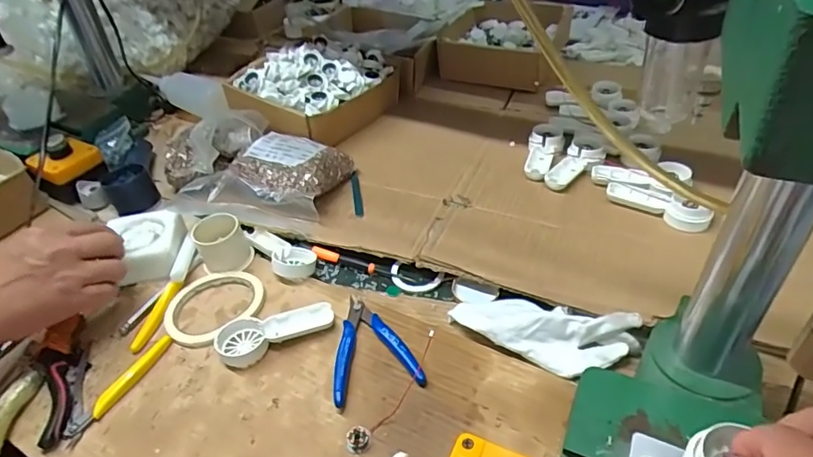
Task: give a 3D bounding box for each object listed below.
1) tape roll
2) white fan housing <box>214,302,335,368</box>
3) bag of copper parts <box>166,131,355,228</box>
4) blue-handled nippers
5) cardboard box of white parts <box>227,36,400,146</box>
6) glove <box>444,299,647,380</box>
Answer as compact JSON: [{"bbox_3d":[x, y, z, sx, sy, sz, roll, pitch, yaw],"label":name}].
[{"bbox_3d":[-0.202,0.080,0.547,0.102,0.009,0.090,-33,47,-28],"label":"tape roll"},{"bbox_3d":[-0.129,0.096,0.510,0.110,0.015,0.053,-21,43,-17],"label":"white fan housing"},{"bbox_3d":[-0.175,-0.060,0.658,0.170,0.050,0.155,9,43,17],"label":"bag of copper parts"},{"bbox_3d":[-0.036,0.108,0.493,0.079,0.014,0.116,-13,41,-8],"label":"blue-handled nippers"},{"bbox_3d":[-0.142,-0.204,0.798,0.183,0.106,0.234,24,47,30],"label":"cardboard box of white parts"},{"bbox_3d":[0.123,0.092,0.482,0.163,0.029,0.064,14,44,22],"label":"glove"}]

